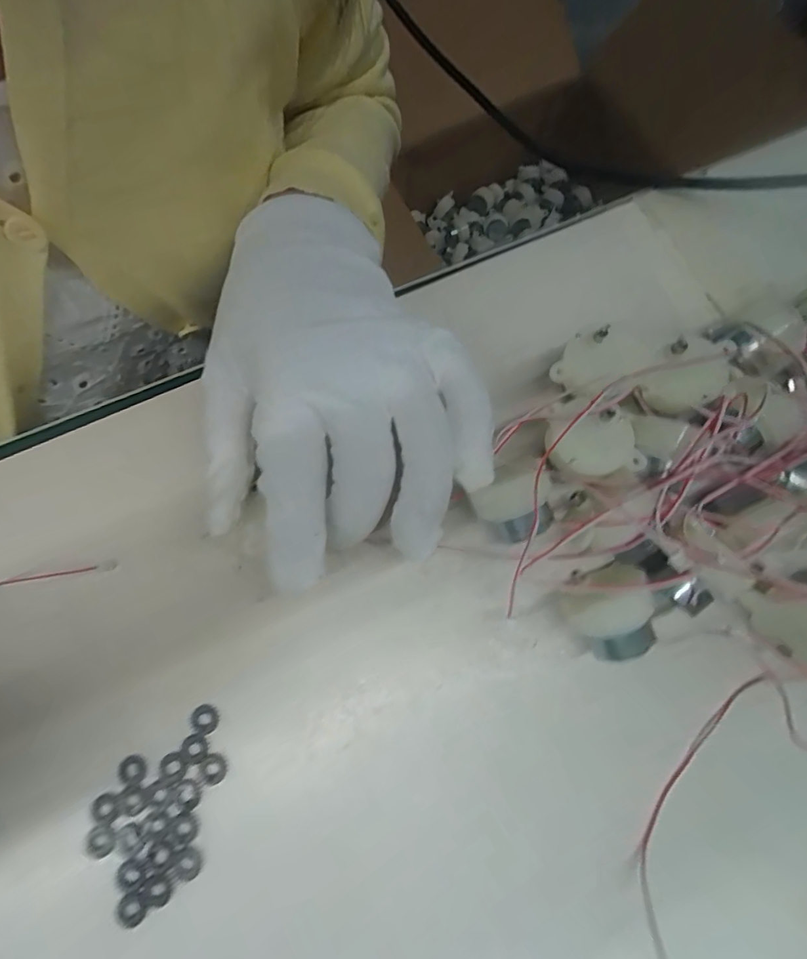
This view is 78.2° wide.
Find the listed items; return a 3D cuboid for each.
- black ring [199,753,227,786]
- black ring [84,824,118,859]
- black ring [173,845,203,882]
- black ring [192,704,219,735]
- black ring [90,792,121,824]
[{"bbox_3d":[-0.073,0.111,0.188,0.011,0.004,0.010,0,76,1],"label":"black ring"},{"bbox_3d":[-0.112,0.134,0.182,0.011,0.004,0.011,0,76,1],"label":"black ring"},{"bbox_3d":[-0.079,0.141,0.181,0.010,0.004,0.010,0,76,1],"label":"black ring"},{"bbox_3d":[-0.078,0.093,0.193,0.010,0.004,0.011,0,76,1],"label":"black ring"},{"bbox_3d":[-0.112,0.123,0.185,0.011,0.004,0.010,0,76,1],"label":"black ring"}]

